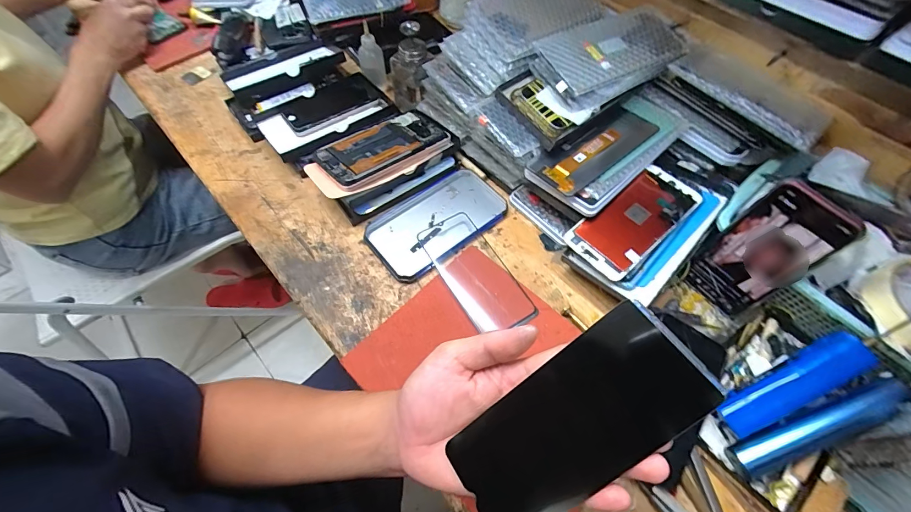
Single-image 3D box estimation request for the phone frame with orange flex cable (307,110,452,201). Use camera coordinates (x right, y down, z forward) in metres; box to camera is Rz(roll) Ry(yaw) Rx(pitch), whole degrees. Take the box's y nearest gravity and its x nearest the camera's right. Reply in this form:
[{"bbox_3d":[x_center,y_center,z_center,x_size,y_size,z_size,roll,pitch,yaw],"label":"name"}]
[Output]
[{"bbox_3d":[-0.098,-0.138,0.509,0.186,0.017,0.089,-32,69,-25],"label":"phone frame with orange flex cable"}]

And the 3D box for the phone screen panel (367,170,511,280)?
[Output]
[{"bbox_3d":[-0.023,-0.047,0.502,0.179,0.012,0.101,-35,66,-19],"label":"phone screen panel"}]

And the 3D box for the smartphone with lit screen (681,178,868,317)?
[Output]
[{"bbox_3d":[0.307,-0.001,0.392,0.011,0.150,0.072,-24,63,-32],"label":"smartphone with lit screen"}]

